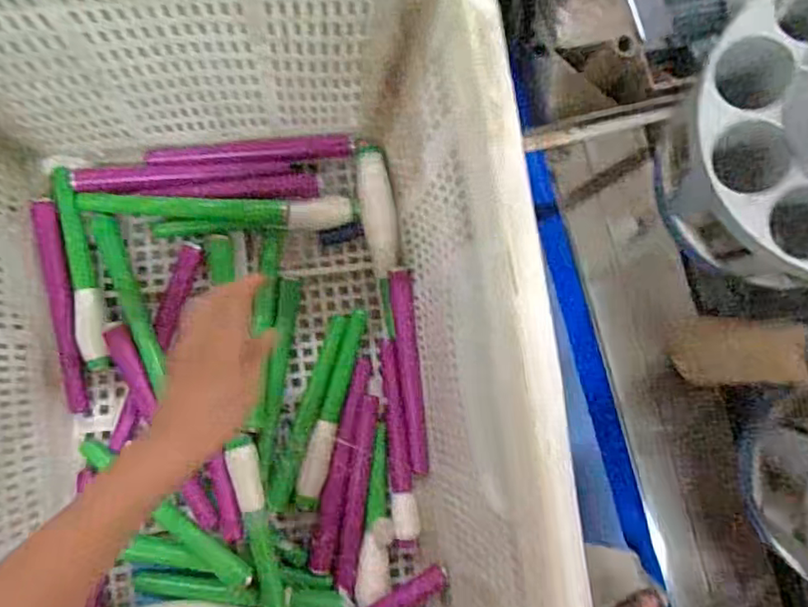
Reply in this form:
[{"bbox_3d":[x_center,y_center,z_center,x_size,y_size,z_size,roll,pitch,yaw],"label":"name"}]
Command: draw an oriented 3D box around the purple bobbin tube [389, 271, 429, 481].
[{"bbox_3d":[0.007,0.069,0.600,0.020,0.022,0.199,-7,85,-8],"label":"purple bobbin tube"}]

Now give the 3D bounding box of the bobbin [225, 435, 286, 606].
[{"bbox_3d":[-0.130,0.218,0.552,0.024,0.029,0.190,-14,86,-8],"label":"bobbin"}]

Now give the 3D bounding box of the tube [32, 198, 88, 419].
[{"bbox_3d":[-0.318,0.002,0.556,0.022,0.022,0.196,-12,86,-8],"label":"tube"}]

